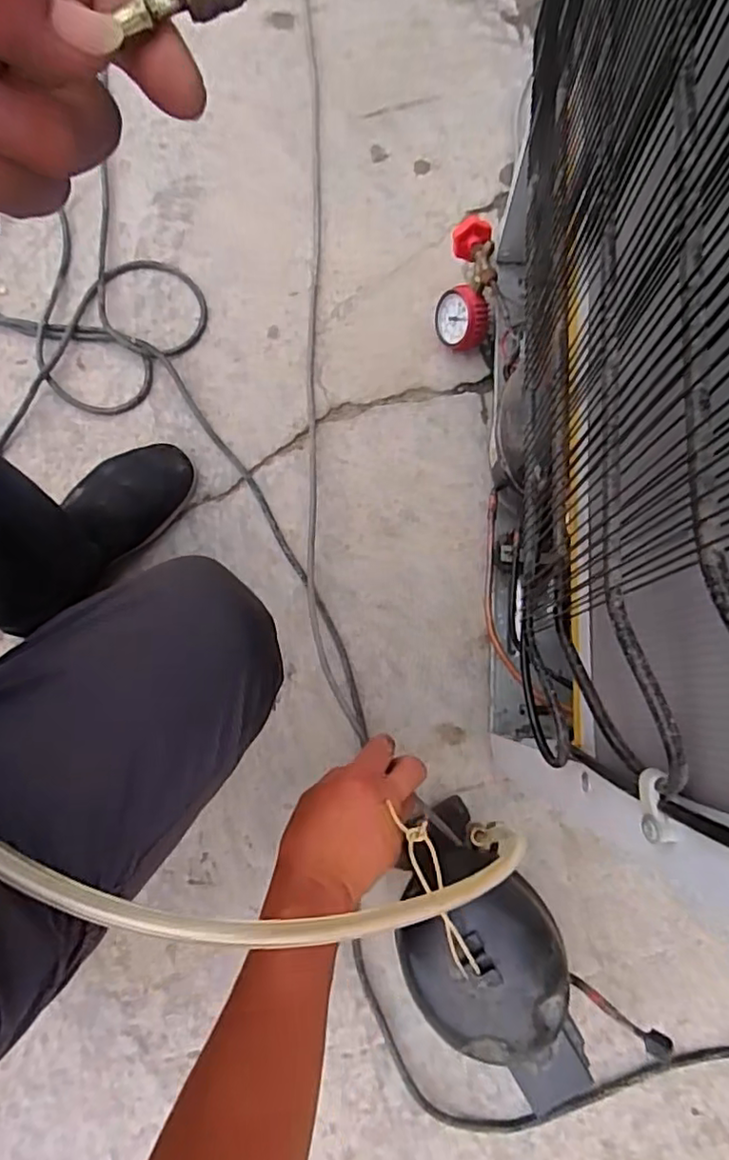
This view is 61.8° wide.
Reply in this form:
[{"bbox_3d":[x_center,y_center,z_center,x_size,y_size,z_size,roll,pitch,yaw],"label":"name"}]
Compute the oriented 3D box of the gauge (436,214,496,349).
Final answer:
[{"bbox_3d":[0.121,-0.335,0.689,0.063,0.097,0.125,12,80,3],"label":"gauge"}]

